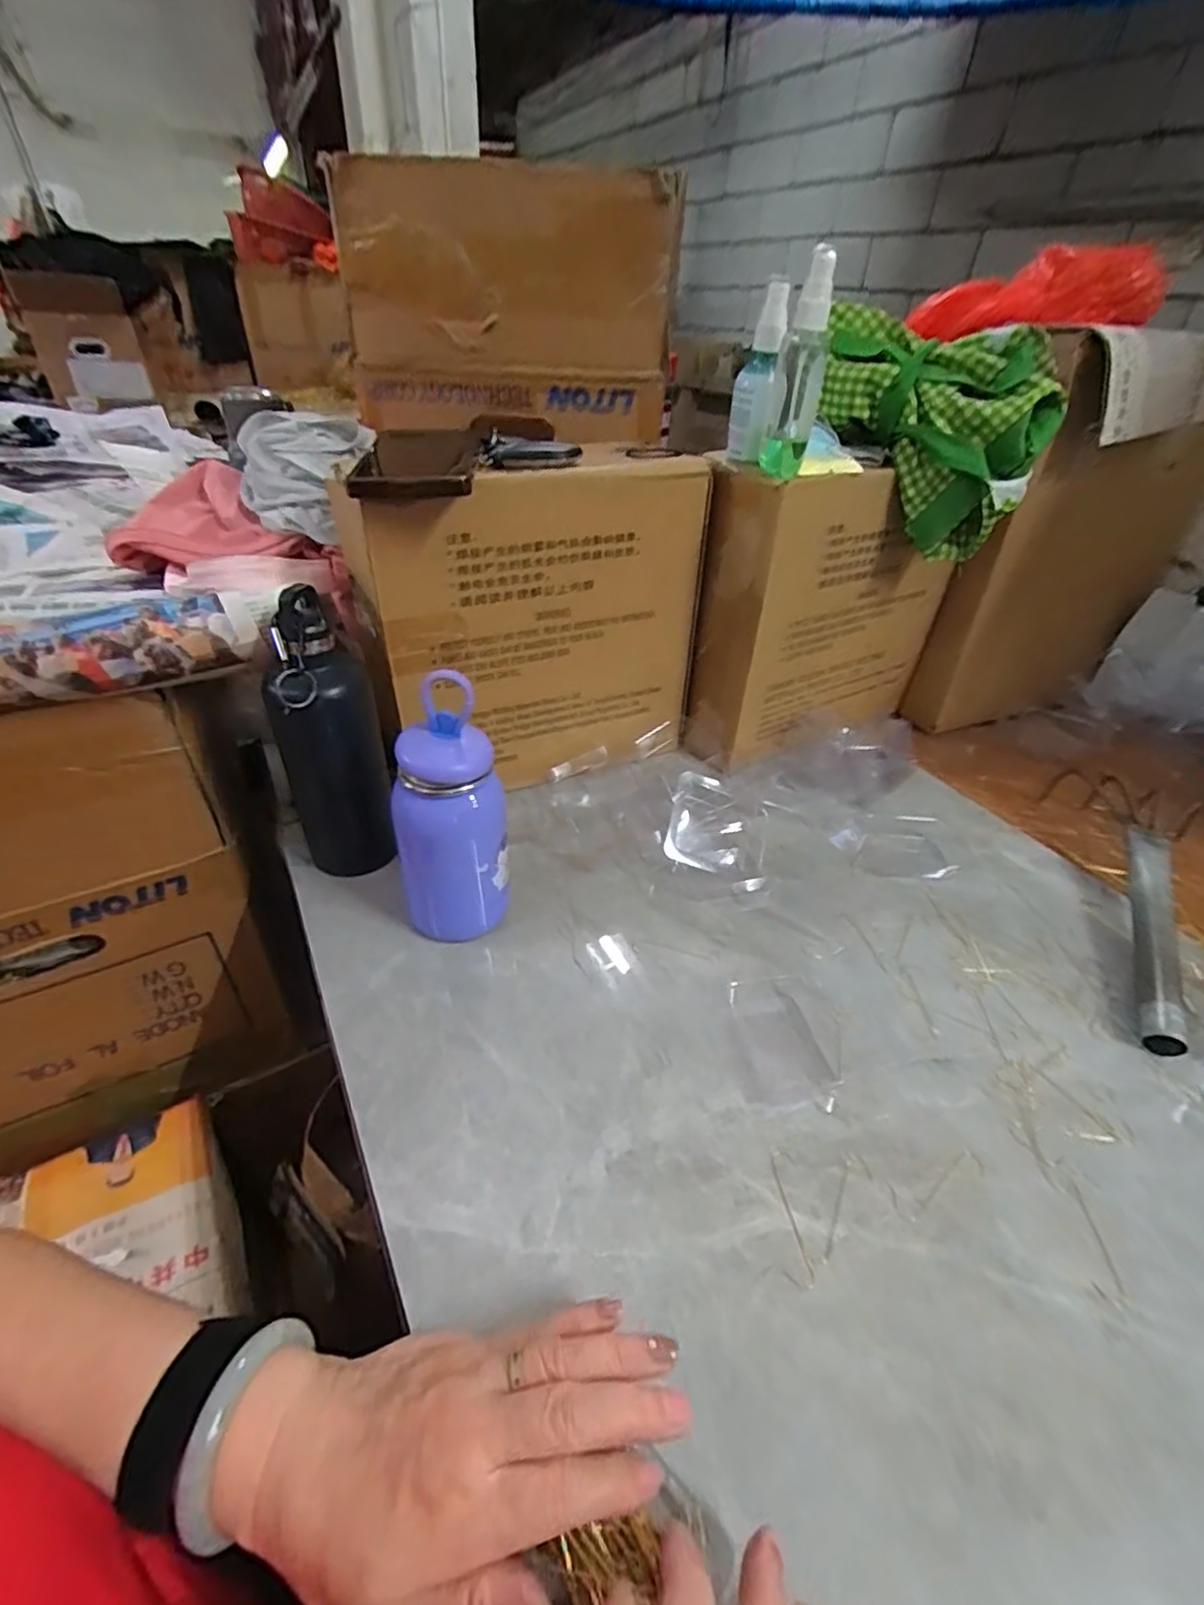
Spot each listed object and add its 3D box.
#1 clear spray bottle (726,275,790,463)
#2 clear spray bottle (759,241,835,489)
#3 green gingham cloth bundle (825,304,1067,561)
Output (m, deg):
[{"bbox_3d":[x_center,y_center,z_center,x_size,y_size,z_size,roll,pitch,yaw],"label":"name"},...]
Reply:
[{"bbox_3d":[0.121,-0.331,0.502,0.031,0.115,0.040,9,38,6],"label":"clear spray bottle"},{"bbox_3d":[0.146,-0.315,0.474,0.032,0.133,0.042,13,39,11],"label":"clear spray bottle"},{"bbox_3d":[0.265,-0.312,0.554,0.200,0.154,0.095,17,40,16],"label":"green gingham cloth bundle"}]

